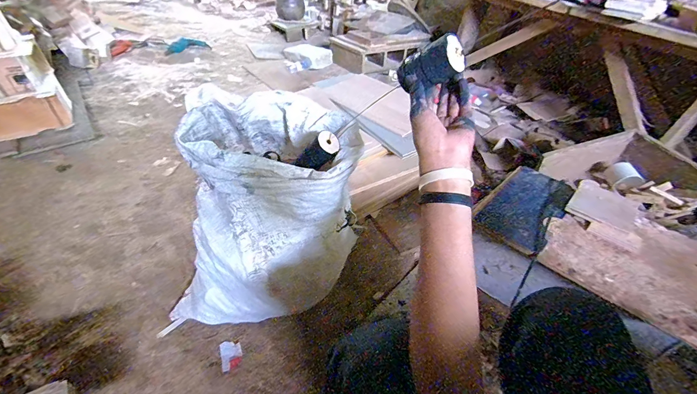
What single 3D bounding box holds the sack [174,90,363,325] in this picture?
[{"bbox_3d":[-0.190,0.016,0.735,0.379,0.390,0.384,3,41,-5],"label":"sack"}]

